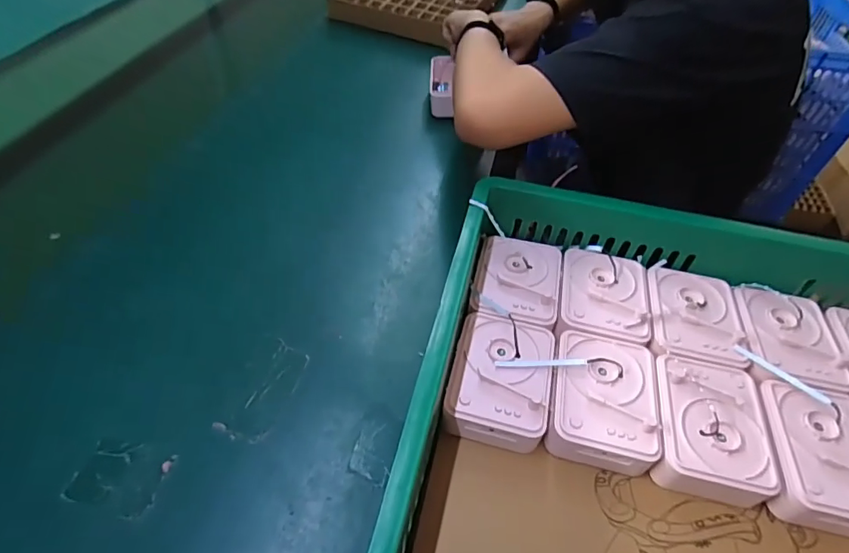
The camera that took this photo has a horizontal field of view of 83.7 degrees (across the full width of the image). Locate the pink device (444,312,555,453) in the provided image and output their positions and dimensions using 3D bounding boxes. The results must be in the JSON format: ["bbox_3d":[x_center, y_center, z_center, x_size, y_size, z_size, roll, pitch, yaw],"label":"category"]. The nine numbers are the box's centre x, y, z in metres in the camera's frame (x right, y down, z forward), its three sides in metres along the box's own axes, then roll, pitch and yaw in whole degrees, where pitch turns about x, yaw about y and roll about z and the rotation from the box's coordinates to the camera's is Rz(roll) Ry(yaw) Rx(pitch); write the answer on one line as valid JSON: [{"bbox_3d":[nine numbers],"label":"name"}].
[{"bbox_3d":[0.077,0.106,0.483,0.096,0.052,0.135,11,49,6],"label":"pink device"}]

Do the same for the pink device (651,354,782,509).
[{"bbox_3d":[0.276,0.142,0.463,0.100,0.052,0.126,11,49,6],"label":"pink device"}]

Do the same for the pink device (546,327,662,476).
[{"bbox_3d":[0.176,0.123,0.475,0.100,0.047,0.131,12,49,7],"label":"pink device"}]

